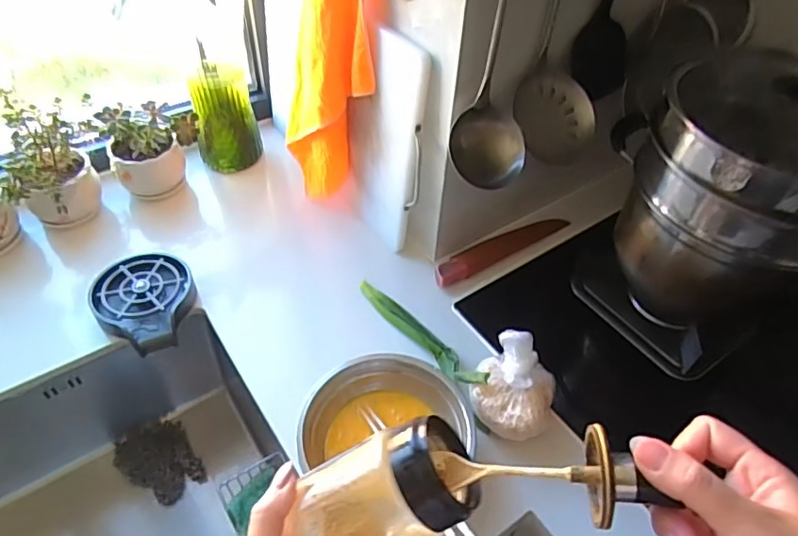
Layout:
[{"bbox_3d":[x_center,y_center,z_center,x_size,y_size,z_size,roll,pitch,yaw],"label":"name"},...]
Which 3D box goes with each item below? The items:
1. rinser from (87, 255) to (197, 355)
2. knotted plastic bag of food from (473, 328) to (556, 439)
[{"bbox_3d":[-0.329,0.041,0.725,0.118,0.042,0.136,-19,50,-18],"label":"rinser"},{"bbox_3d":[0.126,0.130,0.601,0.086,0.106,0.081,18,49,14],"label":"knotted plastic bag of food"}]

